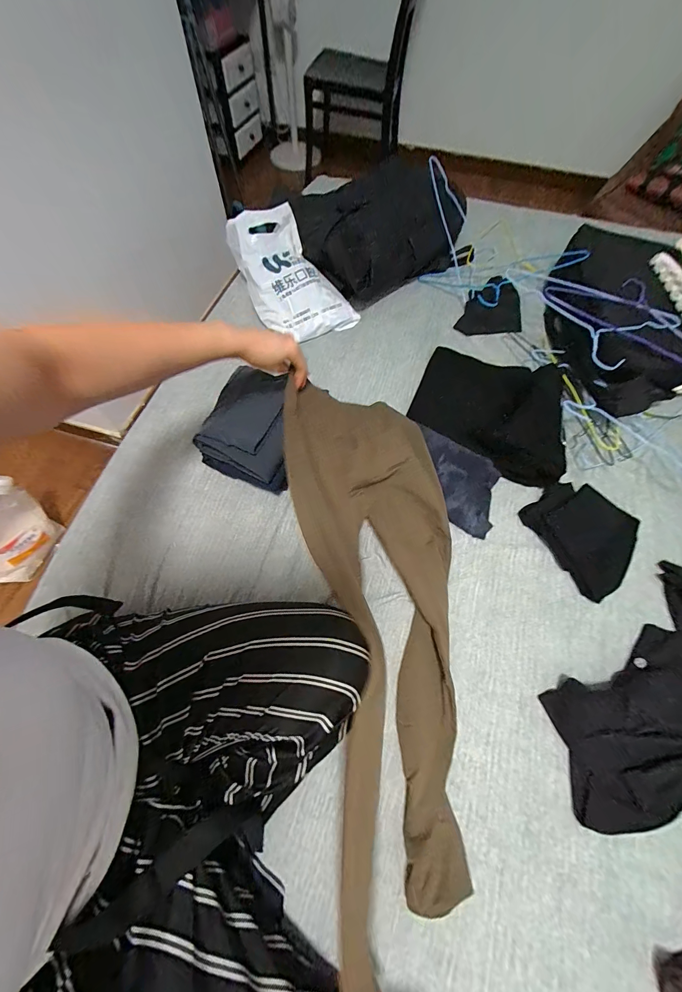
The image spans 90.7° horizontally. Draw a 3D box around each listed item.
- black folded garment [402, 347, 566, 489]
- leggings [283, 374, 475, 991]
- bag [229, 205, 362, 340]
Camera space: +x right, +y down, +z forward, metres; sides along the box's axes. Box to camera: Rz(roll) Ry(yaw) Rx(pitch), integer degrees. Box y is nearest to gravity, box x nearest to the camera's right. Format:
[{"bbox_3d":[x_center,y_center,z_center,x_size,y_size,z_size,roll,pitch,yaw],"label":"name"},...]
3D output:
[{"bbox_3d":[0.302,-0.182,0.669,0.293,0.100,0.262,23,67,9],"label":"black folded garment"},{"bbox_3d":[0.071,0.186,0.505,0.246,0.103,0.805,-6,71,-4],"label":"leggings"},{"bbox_3d":[-0.117,-0.518,0.810,0.217,0.094,0.301,-25,94,-8],"label":"bag"}]

